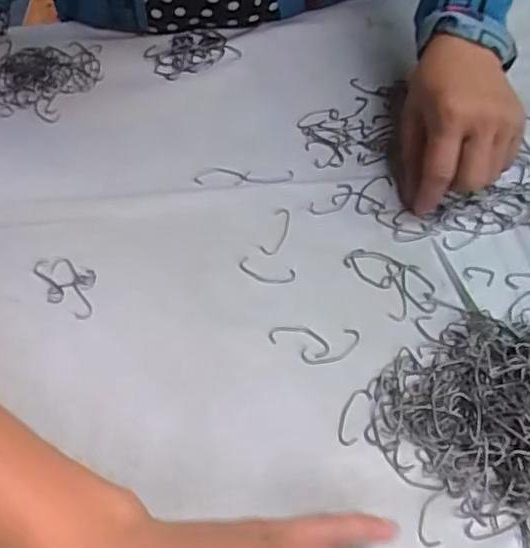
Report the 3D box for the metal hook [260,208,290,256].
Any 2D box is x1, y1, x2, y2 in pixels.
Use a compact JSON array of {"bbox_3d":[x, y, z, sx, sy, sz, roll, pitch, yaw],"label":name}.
[{"bbox_3d":[0.009,-0.031,0.452,0.013,0.004,0.046,14,54,13],"label":"metal hook"}]

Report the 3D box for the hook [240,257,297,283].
[{"bbox_3d":[0.001,-0.001,0.430,0.039,0.004,0.015,13,54,13],"label":"hook"}]

